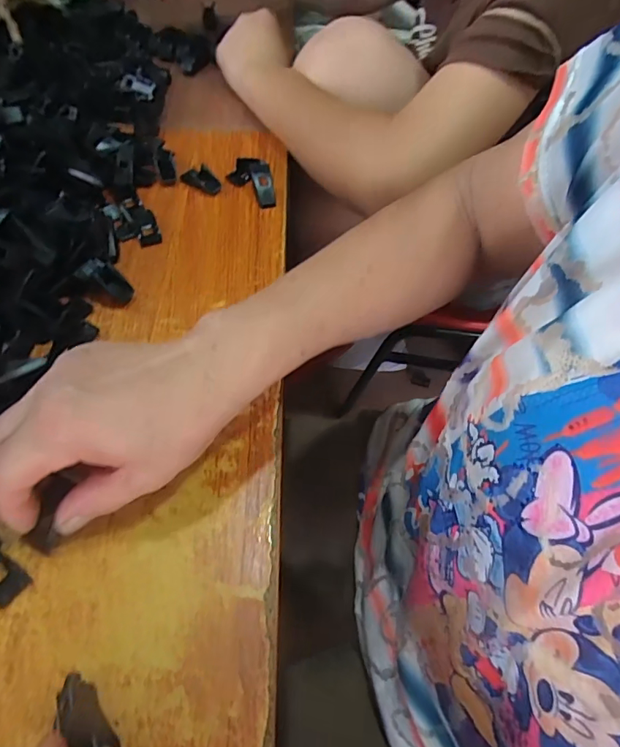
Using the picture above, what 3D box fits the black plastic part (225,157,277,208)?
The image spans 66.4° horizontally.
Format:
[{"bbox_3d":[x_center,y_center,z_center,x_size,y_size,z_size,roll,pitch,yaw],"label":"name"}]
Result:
[{"bbox_3d":[-0.055,-0.181,0.440,0.039,0.013,0.067,-7,57,-8],"label":"black plastic part"}]

